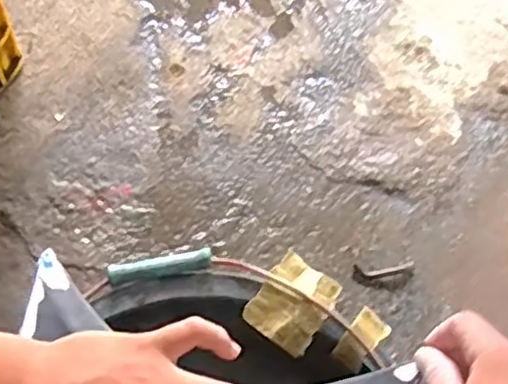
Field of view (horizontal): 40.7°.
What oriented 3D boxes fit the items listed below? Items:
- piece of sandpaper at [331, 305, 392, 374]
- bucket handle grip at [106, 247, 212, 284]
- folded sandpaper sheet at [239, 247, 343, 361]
[{"bbox_3d":[0.075,0.104,0.480,0.024,0.008,0.045,40,69,14],"label":"piece of sandpaper"},{"bbox_3d":[-0.066,0.053,0.488,0.073,0.011,0.012,-11,69,-6],"label":"bucket handle grip"},{"bbox_3d":[0.028,0.079,0.488,0.050,0.010,0.062,35,71,12],"label":"folded sandpaper sheet"}]

